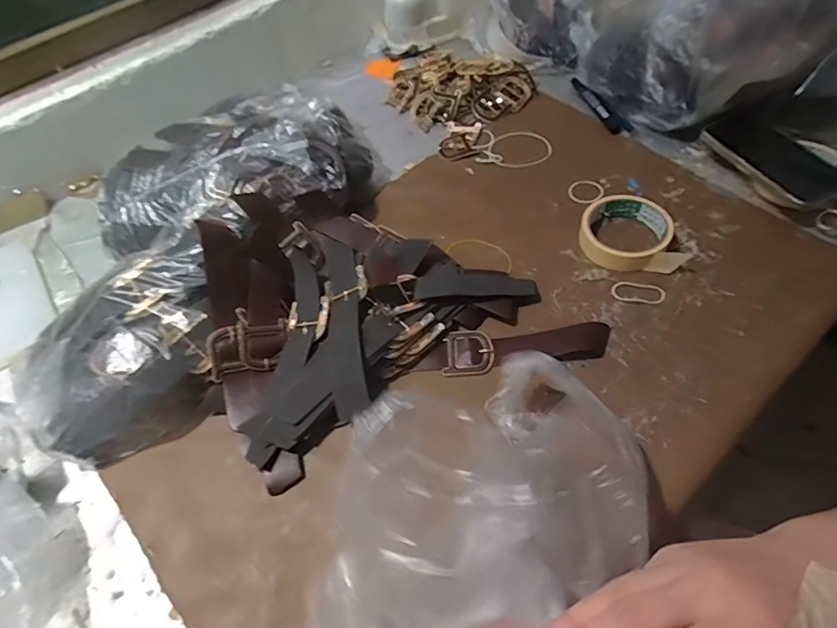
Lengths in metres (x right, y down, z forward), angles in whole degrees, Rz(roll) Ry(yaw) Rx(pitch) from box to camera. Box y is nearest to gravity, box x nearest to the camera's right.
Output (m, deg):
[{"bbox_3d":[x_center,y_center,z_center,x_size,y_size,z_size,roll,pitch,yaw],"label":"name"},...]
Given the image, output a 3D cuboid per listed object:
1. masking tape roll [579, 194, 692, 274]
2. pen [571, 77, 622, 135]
[{"bbox_3d":[0.234,-0.089,0.541,0.108,0.034,0.086,11,58,14],"label":"masking tape roll"},{"bbox_3d":[0.242,-0.294,0.693,0.018,0.013,0.125,-20,56,-7],"label":"pen"}]

